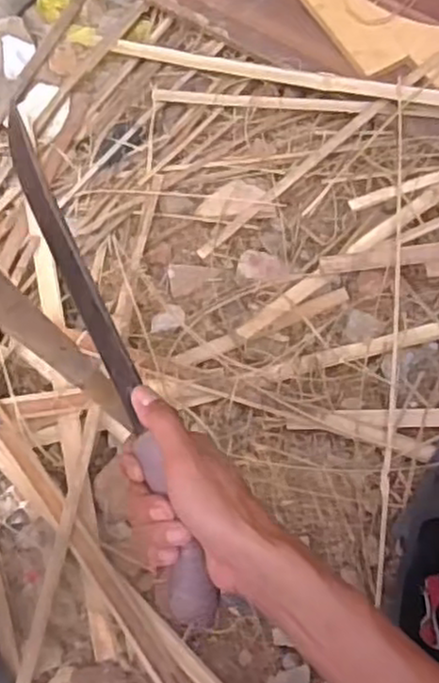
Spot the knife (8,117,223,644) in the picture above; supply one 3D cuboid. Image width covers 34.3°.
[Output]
[{"bbox_3d":[-0.086,0.006,0.518,0.032,0.024,0.405,-21,76,-8],"label":"knife"}]

